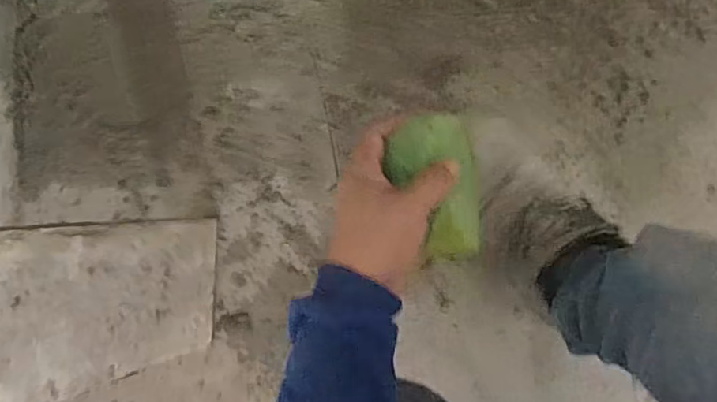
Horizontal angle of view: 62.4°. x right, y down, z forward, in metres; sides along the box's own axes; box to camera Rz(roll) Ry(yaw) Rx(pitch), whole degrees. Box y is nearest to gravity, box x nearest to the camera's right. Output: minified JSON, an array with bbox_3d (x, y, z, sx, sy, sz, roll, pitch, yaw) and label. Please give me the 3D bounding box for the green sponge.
[{"bbox_3d":[0.057,-0.011,0.422,0.062,0.051,0.100,-4,92,5],"label":"green sponge"}]

